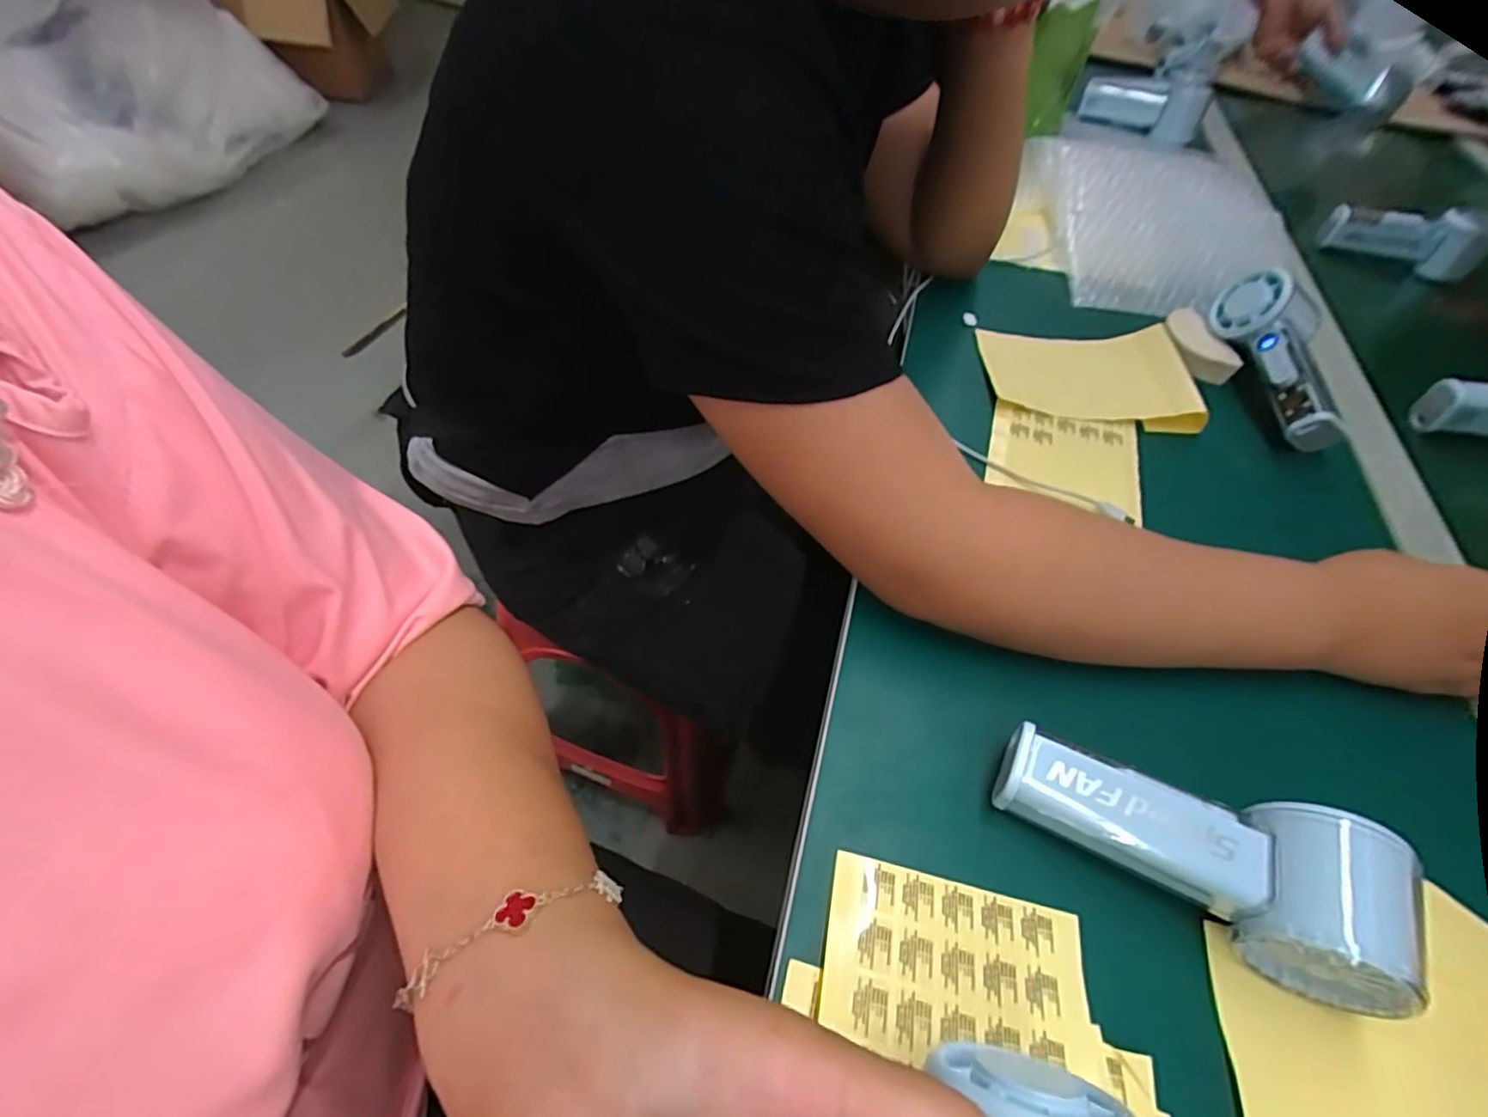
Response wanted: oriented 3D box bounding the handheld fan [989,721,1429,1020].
[{"bbox_3d":[0.186,0.118,0.265,0.154,0.058,0.063,31,55,16],"label":"handheld fan"}]

